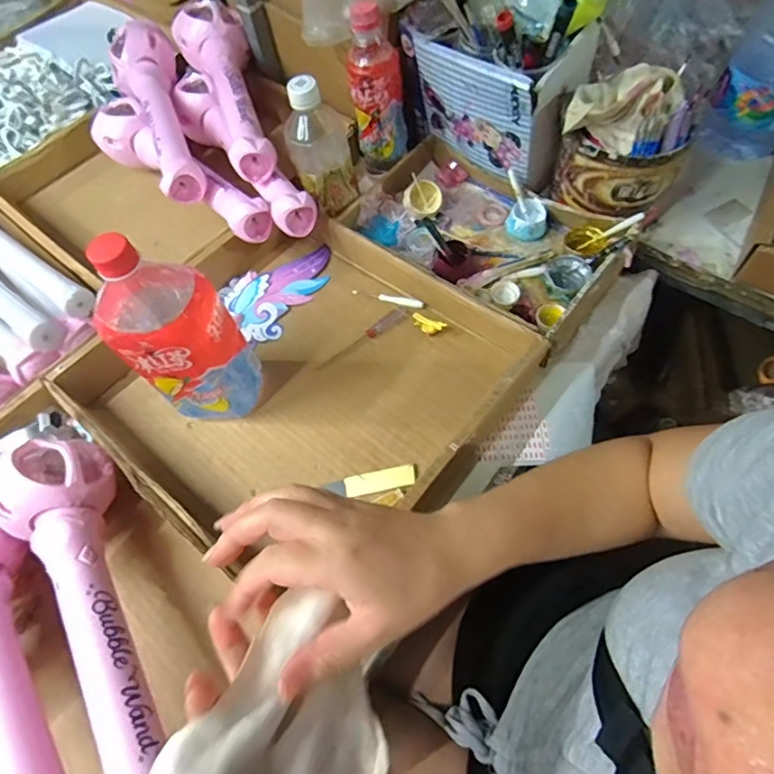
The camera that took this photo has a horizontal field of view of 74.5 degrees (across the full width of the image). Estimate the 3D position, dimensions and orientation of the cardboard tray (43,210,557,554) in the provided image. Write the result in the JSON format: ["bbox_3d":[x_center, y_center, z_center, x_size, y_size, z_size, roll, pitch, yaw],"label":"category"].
[{"bbox_3d":[-0.092,-0.012,0.525,0.376,0.062,0.343,36,70,21],"label":"cardboard tray"}]

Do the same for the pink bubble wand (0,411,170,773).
[{"bbox_3d":[-0.223,0.162,0.392,0.085,0.064,0.363,-36,65,-14],"label":"pink bubble wand"}]

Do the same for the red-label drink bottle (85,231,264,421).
[{"bbox_3d":[-0.183,-0.044,0.456,0.084,0.218,0.066,0,62,4],"label":"red-label drink bottle"}]

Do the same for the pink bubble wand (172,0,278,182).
[{"bbox_3d":[-0.203,-0.376,0.640,0.090,0.063,0.329,-17,62,-5],"label":"pink bubble wand"}]

